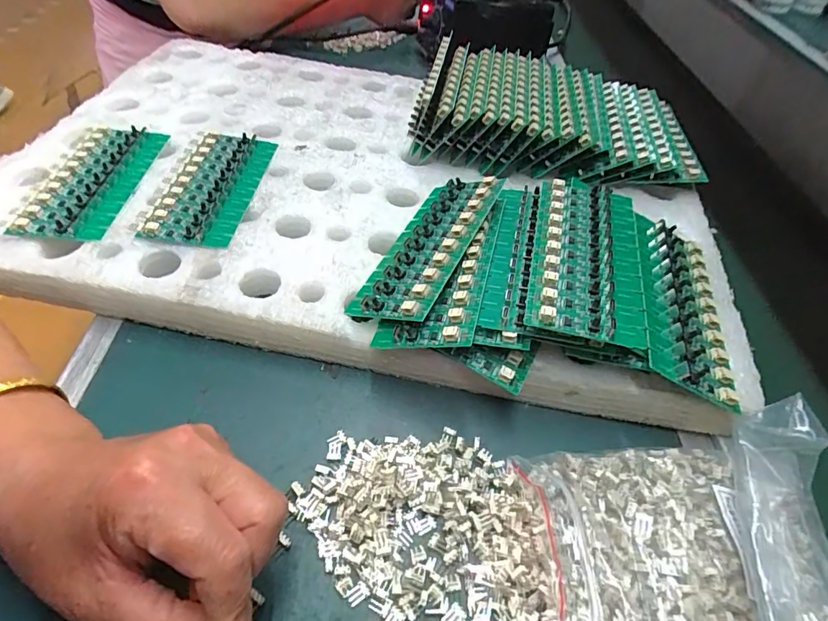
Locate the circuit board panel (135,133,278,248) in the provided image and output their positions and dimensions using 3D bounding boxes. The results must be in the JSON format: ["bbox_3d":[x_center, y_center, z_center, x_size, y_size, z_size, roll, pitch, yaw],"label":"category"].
[{"bbox_3d":[-0.154,-0.097,0.365,0.060,0.009,0.132,6,48,-1],"label":"circuit board panel"}]

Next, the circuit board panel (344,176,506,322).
[{"bbox_3d":[0.010,-0.045,0.315,0.060,0.007,0.132,5,50,37],"label":"circuit board panel"}]

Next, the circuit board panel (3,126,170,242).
[{"bbox_3d":[-0.240,-0.103,0.359,0.061,0.004,0.134,3,48,-4],"label":"circuit board panel"}]

